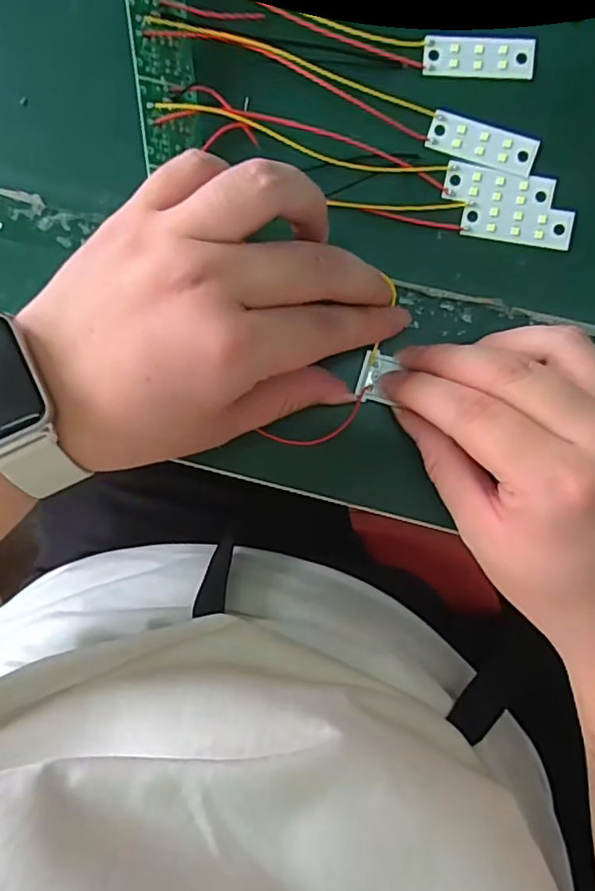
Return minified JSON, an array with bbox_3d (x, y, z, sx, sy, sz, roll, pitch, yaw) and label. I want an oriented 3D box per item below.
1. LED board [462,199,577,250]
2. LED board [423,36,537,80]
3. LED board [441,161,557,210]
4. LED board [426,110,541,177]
[{"bbox_3d":[0.094,-0.095,0.251,0.046,0.004,0.015,9,96,2],"label":"LED board"},{"bbox_3d":[0.076,-0.164,0.249,0.045,0.005,0.014,4,95,2],"label":"LED board"},{"bbox_3d":[0.086,-0.110,0.251,0.046,0.004,0.015,9,96,2],"label":"LED board"},{"bbox_3d":[0.079,-0.128,0.250,0.046,0.004,0.018,19,96,1],"label":"LED board"}]

